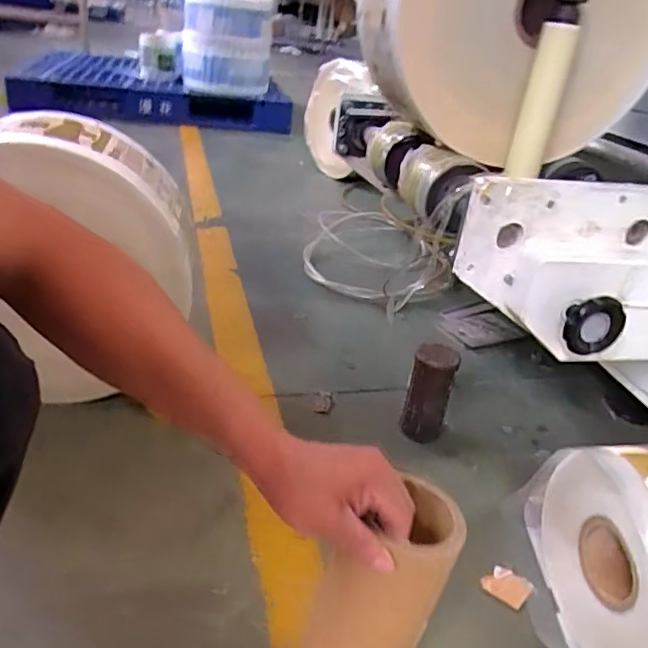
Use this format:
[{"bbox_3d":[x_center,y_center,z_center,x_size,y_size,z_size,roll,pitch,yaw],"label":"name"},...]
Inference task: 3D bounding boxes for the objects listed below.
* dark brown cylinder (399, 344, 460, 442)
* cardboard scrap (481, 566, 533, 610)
[{"bbox_3d":[0.171,0.109,0.919,0.067,0.157,0.071,17,33,18],"label":"dark brown cylinder"},{"bbox_3d":[0.228,0.327,0.712,0.051,0.010,0.049,28,37,32],"label":"cardboard scrap"}]

